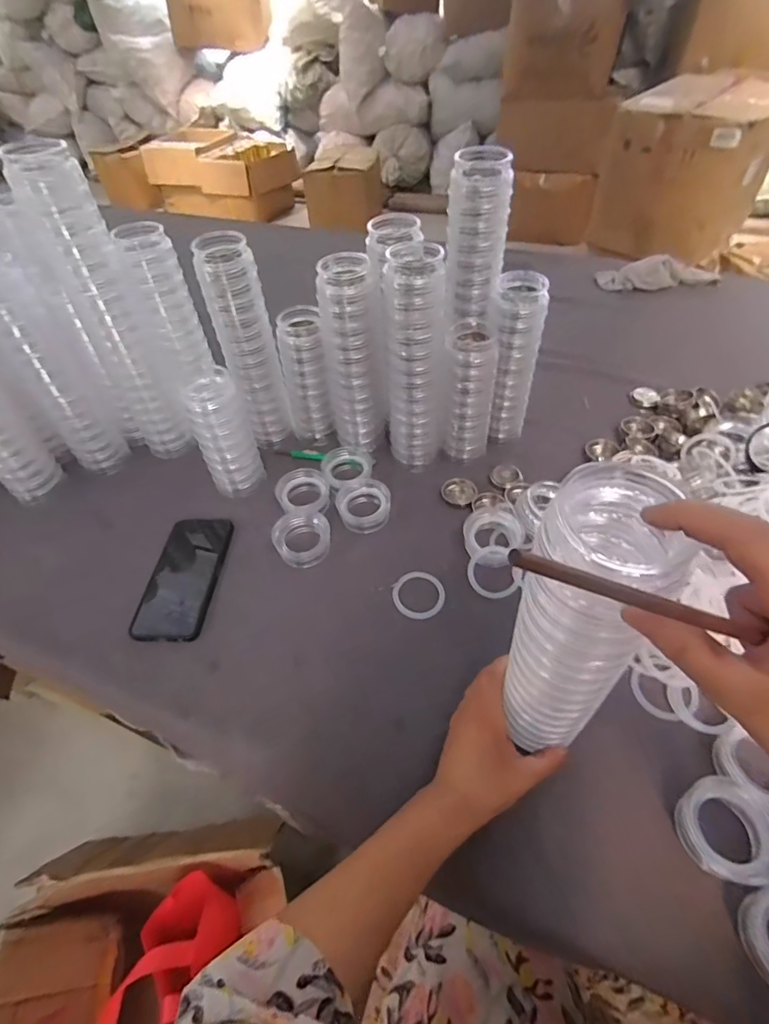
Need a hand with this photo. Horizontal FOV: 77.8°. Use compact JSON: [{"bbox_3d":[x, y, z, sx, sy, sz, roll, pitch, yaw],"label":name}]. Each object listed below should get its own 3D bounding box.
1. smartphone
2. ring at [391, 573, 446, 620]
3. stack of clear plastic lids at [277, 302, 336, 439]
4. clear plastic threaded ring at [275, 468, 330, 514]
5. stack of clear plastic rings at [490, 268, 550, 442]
[{"bbox_3d":[-0.235,0.076,0.559,0.076,0.014,0.160,6,53,-3],"label":"smartphone"},{"bbox_3d":[0.040,0.093,0.537,0.058,0.007,0.057,-1,49,2],"label":"ring"},{"bbox_3d":[-0.109,-0.185,0.668,0.064,0.179,0.055,-12,50,-8],"label":"stack of clear plastic lids"},{"bbox_3d":[-0.107,-0.026,0.628,0.068,0.024,0.064,-1,49,2],"label":"clear plastic threaded ring"},{"bbox_3d":[0.169,-0.191,0.633,0.064,0.213,0.068,11,51,12],"label":"stack of clear plastic rings"}]

